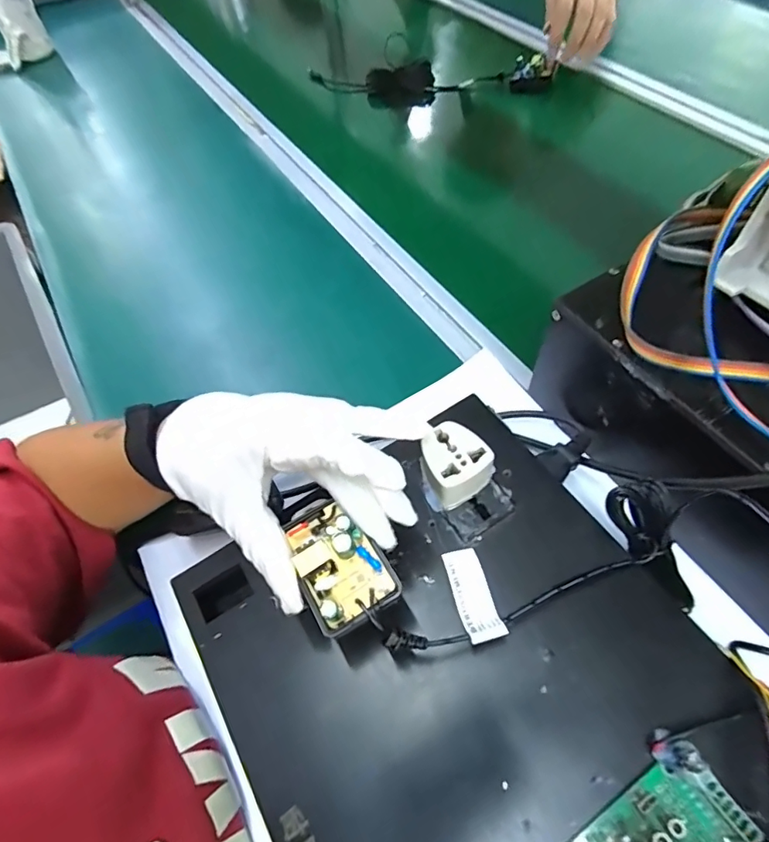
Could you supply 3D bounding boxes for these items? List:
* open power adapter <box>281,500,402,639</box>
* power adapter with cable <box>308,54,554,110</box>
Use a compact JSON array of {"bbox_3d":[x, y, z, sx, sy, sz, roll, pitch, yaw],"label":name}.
[{"bbox_3d":[-0.022,0.064,0.231,0.040,0.020,0.056,-27,58,-14],"label":"open power adapter"},{"bbox_3d":[0.064,-0.479,0.700,0.322,0.062,0.041,6,56,8],"label":"power adapter with cable"}]

